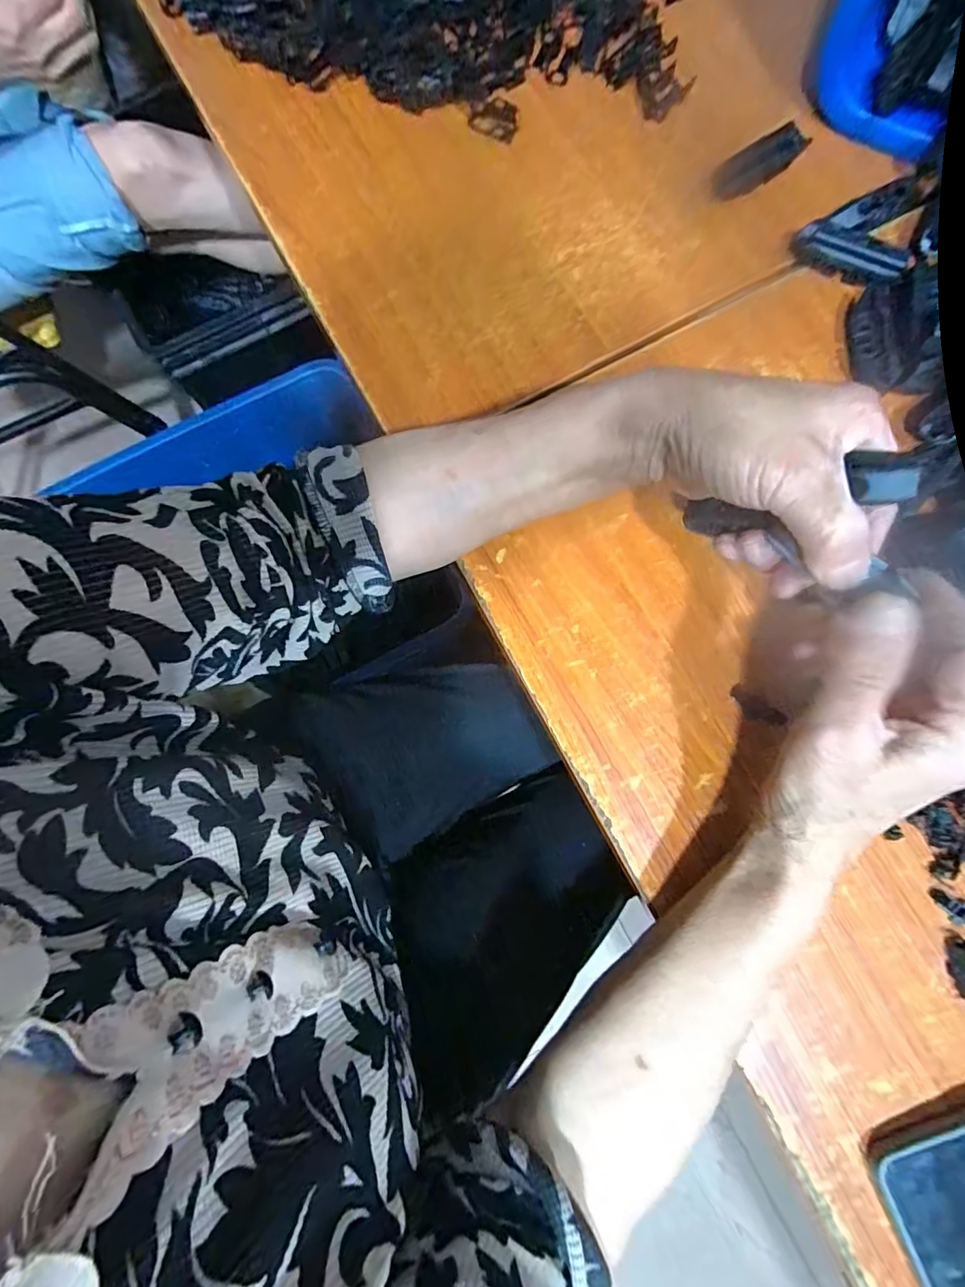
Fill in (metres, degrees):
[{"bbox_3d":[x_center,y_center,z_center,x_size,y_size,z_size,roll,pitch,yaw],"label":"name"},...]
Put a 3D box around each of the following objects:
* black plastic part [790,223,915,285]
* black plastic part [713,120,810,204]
[{"bbox_3d":[0.248,-0.262,0.355,0.074,0.018,0.022,28,80,5],"label":"black plastic part"},{"bbox_3d":[0.194,-0.341,0.372,0.066,0.011,0.027,-28,80,9],"label":"black plastic part"}]

